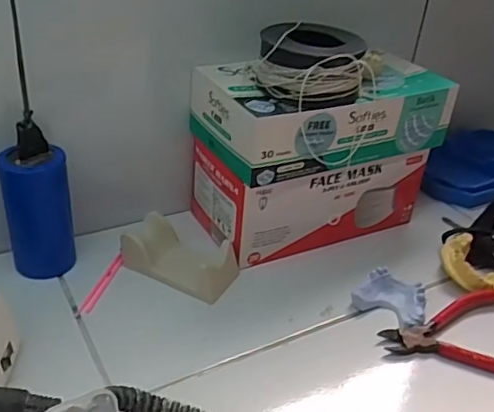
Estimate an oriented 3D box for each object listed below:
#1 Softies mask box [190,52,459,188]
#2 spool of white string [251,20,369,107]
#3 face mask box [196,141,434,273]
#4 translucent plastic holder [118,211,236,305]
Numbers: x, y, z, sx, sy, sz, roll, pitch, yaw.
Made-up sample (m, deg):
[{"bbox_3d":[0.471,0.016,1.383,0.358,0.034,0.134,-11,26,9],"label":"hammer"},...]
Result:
[{"bbox_3d":[0.067,-0.087,0.501,0.206,0.061,0.115,-15,38,-29],"label":"Softies mask box"},{"bbox_3d":[0.048,-0.110,0.445,0.090,0.049,0.074,6,33,0],"label":"spool of white string"},{"bbox_3d":[0.062,-0.021,0.534,0.205,0.078,0.094,-11,37,-24],"label":"face mask box"},{"bbox_3d":[-0.058,0.043,0.474,0.090,0.031,0.058,19,35,19],"label":"translucent plastic holder"}]

